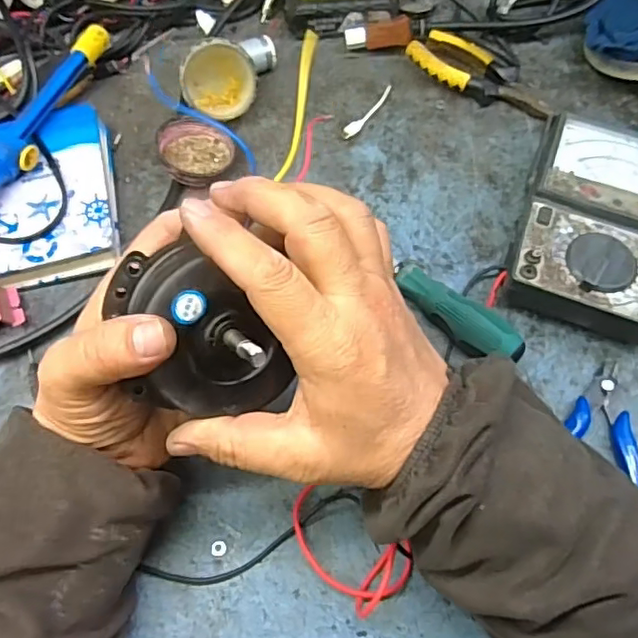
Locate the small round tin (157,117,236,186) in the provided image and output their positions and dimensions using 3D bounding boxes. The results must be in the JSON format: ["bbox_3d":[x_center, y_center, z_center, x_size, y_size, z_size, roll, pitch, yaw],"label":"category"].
[{"bbox_3d":[-0.101,-0.139,0.475,0.057,0.026,0.059,0,64,0],"label":"small round tin"}]

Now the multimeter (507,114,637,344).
[{"bbox_3d":[0.209,-0.070,0.428,0.113,0.050,0.167,19,65,9],"label":"multimeter"}]

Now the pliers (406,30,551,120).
[{"bbox_3d":[0.146,-0.216,0.517,0.133,0.023,0.047,34,69,15],"label":"pliers"}]

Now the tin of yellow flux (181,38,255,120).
[{"bbox_3d":[-0.086,-0.202,0.485,0.060,0.059,0.030,-9,31,-12],"label":"tin of yellow flux"}]

